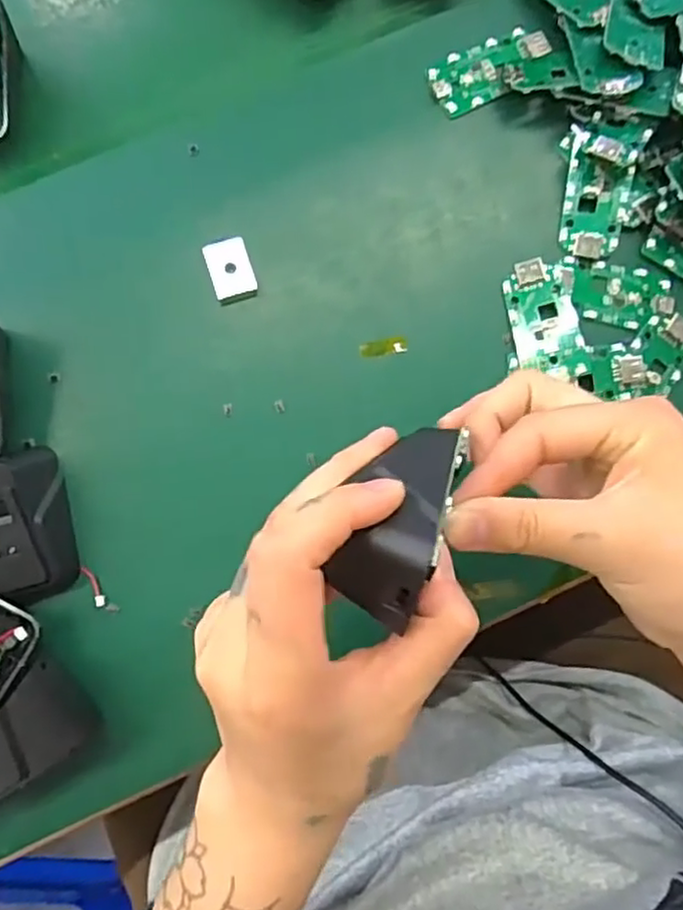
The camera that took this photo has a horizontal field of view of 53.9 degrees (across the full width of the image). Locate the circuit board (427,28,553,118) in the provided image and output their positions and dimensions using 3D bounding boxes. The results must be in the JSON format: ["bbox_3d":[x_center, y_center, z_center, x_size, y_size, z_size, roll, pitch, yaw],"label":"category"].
[{"bbox_3d":[0.078,-0.201,0.351,0.063,0.009,0.032,-21,83,-3],"label":"circuit board"}]

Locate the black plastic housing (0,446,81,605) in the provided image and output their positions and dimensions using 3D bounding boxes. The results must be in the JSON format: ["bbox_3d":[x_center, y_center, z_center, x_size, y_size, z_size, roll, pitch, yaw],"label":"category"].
[{"bbox_3d":[-0.147,0.031,0.305,0.035,0.039,0.068,-12,83,-2],"label":"black plastic housing"}]

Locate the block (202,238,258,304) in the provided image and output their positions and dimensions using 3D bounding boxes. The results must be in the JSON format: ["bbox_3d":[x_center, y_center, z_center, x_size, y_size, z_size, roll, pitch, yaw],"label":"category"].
[{"bbox_3d":[-0.055,-0.093,0.336,0.021,0.007,0.031,-17,83,-2],"label":"block"}]

